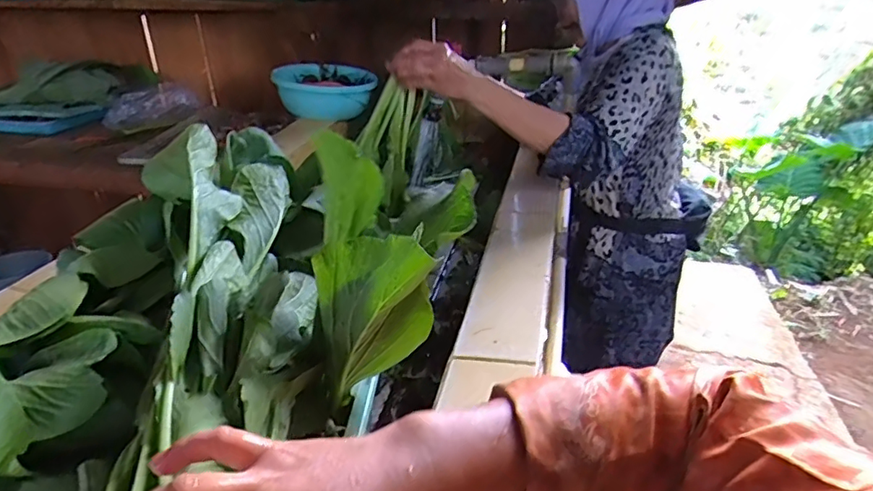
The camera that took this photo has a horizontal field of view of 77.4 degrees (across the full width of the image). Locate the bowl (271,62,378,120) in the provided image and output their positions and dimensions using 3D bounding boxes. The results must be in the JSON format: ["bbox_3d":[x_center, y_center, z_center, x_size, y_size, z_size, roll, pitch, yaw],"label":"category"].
[{"bbox_3d":[-0.304,-0.428,1.508,0.276,0.112,0.236,0,28,1],"label":"bowl"}]

